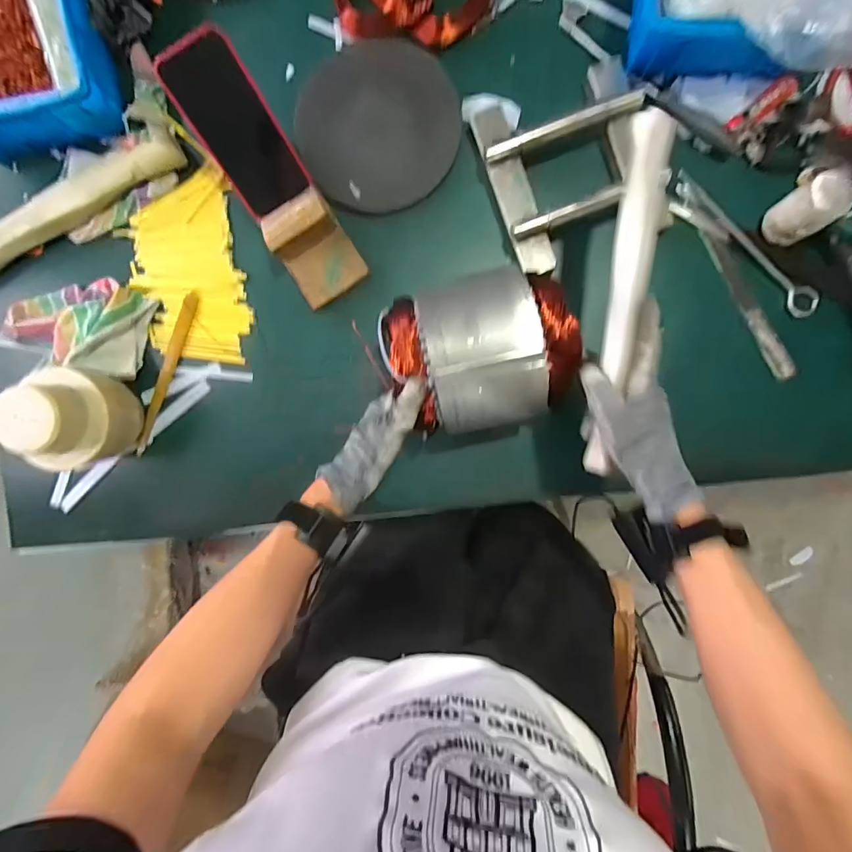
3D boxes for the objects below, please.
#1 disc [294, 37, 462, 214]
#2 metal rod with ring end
[{"bbox_3d":[-0.056,-0.353,0.535,0.185,0.021,0.180,0,92,3],"label":"disc"},{"bbox_3d":[0.368,-0.210,0.520,0.218,0.010,0.028,45,94,0],"label":"metal rod with ring end"}]

